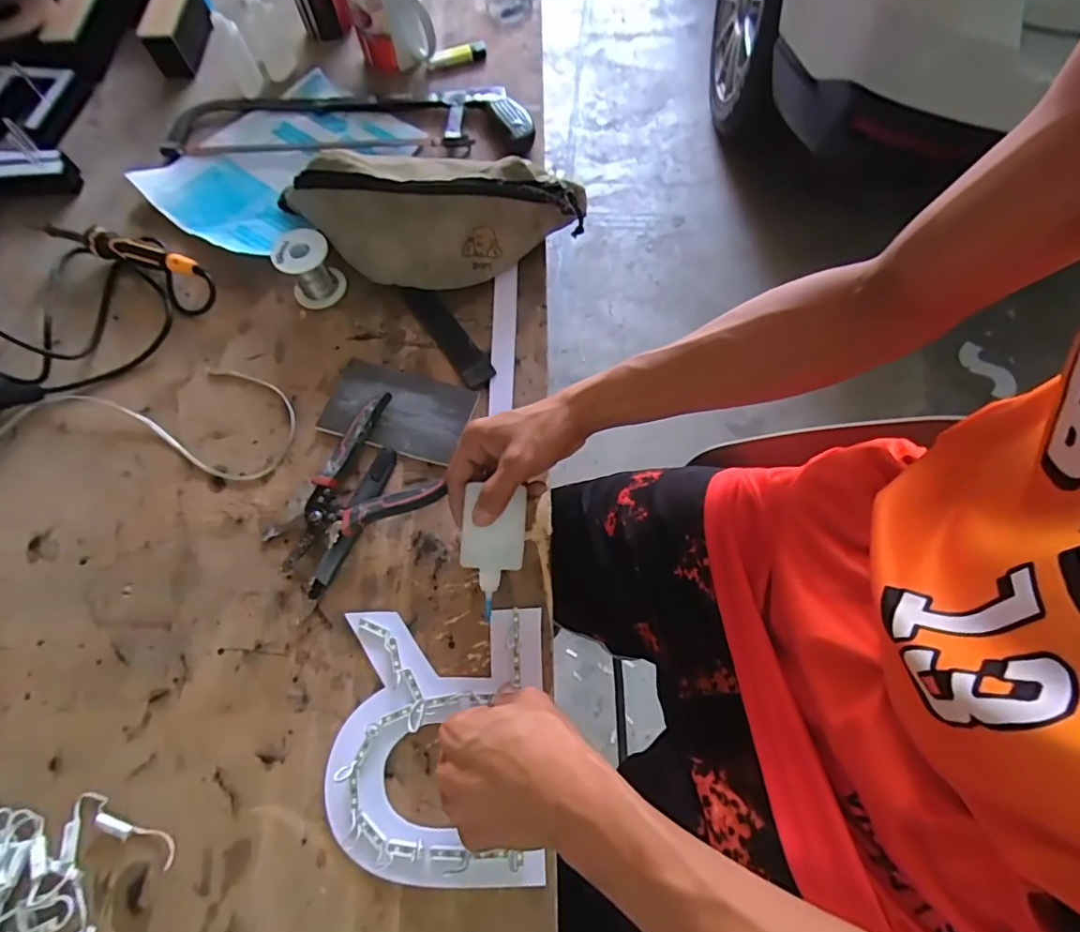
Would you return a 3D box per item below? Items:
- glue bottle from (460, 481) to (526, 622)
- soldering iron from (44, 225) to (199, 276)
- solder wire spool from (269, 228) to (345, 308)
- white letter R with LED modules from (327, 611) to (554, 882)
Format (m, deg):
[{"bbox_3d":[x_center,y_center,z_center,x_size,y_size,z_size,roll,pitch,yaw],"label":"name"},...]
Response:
[{"bbox_3d":[-0.039,0.069,0.430,0.047,0.025,0.091,5,87,-10],"label":"glue bottle"},{"bbox_3d":[-0.445,-0.232,0.584,0.187,0.033,0.028,15,69,9],"label":"soldering iron"},{"bbox_3d":[-0.233,-0.201,0.554,0.055,0.054,0.052,-24,68,-7],"label":"solder wire spool"},{"bbox_3d":[-0.074,0.198,0.402,0.151,0.016,0.179,-2,67,2],"label":"white letter R with LED modules"}]

